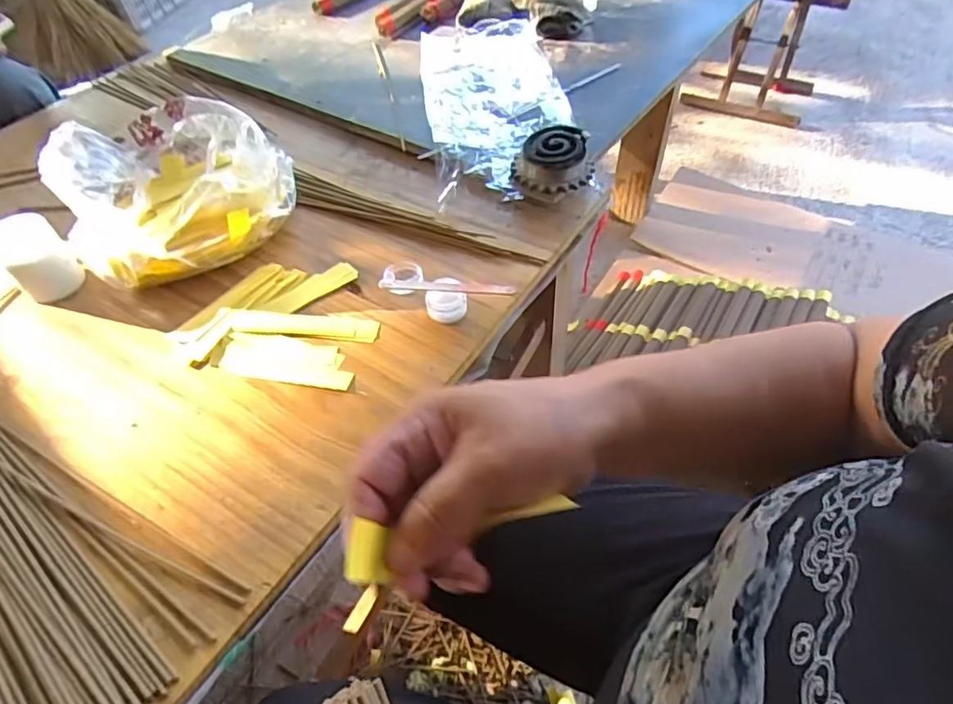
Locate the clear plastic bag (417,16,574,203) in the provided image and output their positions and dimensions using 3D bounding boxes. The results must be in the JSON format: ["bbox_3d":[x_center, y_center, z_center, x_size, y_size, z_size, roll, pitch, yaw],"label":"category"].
[{"bbox_3d":[0.021,-0.335,0.729,0.170,0.039,0.408,-7,51,-2],"label":"clear plastic bag"}]

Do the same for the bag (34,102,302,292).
[{"bbox_3d":[-0.318,-0.170,0.586,0.221,0.090,0.205,21,56,20],"label":"bag"}]

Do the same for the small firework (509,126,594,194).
[{"bbox_3d":[0.082,-0.204,0.611,0.086,0.054,0.068,4,52,7],"label":"small firework"}]

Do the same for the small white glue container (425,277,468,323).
[{"bbox_3d":[-0.028,-0.047,0.515,0.037,0.028,0.034,-8,51,-2],"label":"small white glue container"}]

